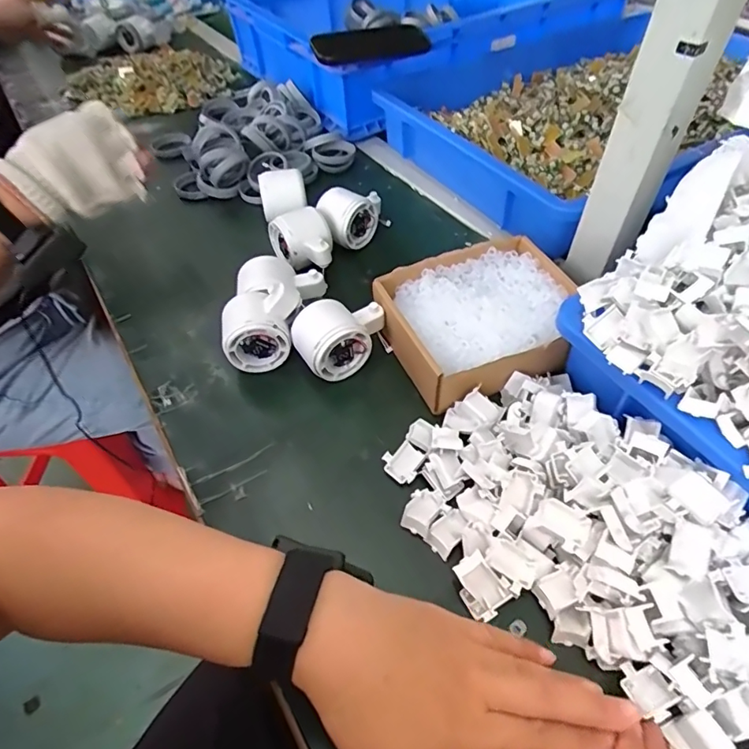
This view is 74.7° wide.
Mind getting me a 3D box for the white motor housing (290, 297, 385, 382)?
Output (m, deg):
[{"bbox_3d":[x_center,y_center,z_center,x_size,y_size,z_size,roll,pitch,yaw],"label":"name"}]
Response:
[{"bbox_3d":[-0.030,-0.040,0.446,0.080,0.057,0.050,-27,54,-18],"label":"white motor housing"}]

